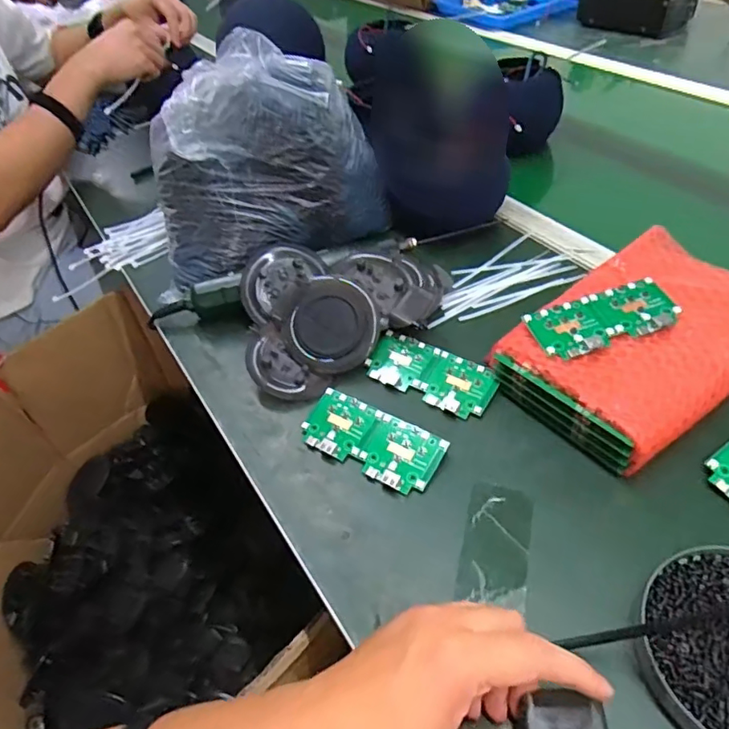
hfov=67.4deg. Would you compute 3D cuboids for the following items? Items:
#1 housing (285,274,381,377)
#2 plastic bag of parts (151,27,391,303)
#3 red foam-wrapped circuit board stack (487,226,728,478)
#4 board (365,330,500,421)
[{"bbox_3d":[-0.029,-0.036,0.500,0.083,0.014,0.084,0,95,4],"label":"housing"},{"bbox_3d":[-0.102,-0.192,0.558,0.240,0.194,0.144,-4,48,0],"label":"plastic bag of parts"},{"bbox_3d":[0.225,-0.016,0.451,0.208,0.057,0.151,-28,53,-20],"label":"red foam-wrapped circuit board stack"},{"bbox_3d":[0.057,0.007,0.480,0.115,0.011,0.053,27,55,25],"label":"board"}]

